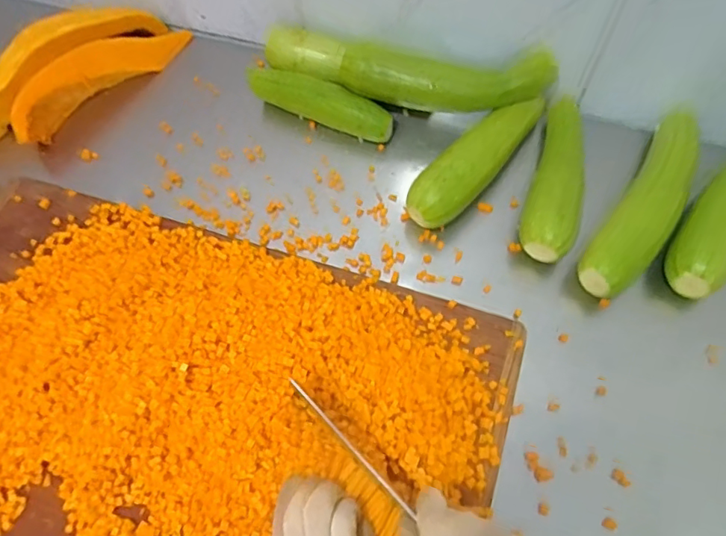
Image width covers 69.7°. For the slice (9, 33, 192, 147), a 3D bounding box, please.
[{"bbox_3d":[-0.377,-0.284,0.745,0.046,0.071,0.289,38,73,17],"label":"slice"}]

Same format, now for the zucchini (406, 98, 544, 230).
[{"bbox_3d":[0.149,-0.140,0.670,0.067,0.076,0.252,41,74,18],"label":"zucchini"}]

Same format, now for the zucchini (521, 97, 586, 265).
[{"bbox_3d":[0.243,-0.123,0.636,0.064,0.056,0.238,17,68,10],"label":"zucchini"}]

